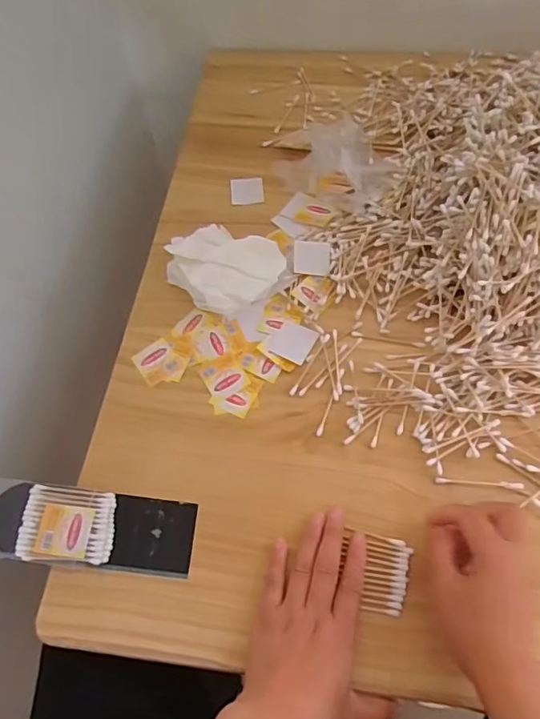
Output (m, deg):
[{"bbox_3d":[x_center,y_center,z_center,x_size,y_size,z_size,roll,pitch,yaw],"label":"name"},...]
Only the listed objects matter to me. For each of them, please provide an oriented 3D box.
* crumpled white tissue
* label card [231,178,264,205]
[{"bbox_3d":[-0.044,-0.100,0.533,0.107,0.035,0.121,-39,67,-17],"label":"crumpled white tissue"},{"bbox_3d":[-0.028,-0.204,0.609,0.038,0.005,0.037,-5,61,0],"label":"label card"}]

